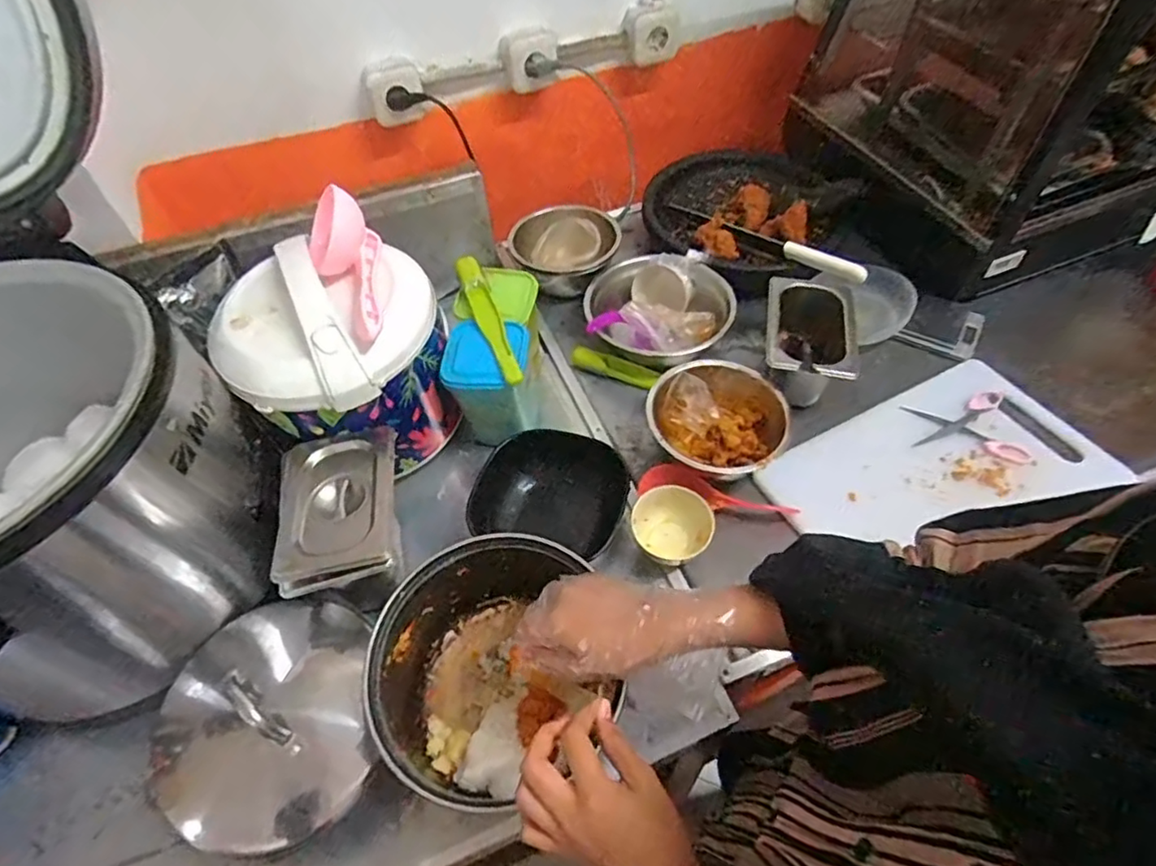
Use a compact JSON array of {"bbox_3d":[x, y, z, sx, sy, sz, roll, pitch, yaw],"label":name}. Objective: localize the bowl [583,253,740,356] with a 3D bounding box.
[{"bbox_3d":[0.119,-0.182,0.909,0.208,0.083,0.178,-4,53,0],"label":"bowl"}]

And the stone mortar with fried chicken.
[{"bbox_3d":[0.265,-0.371,1.053,0.301,0.093,0.287,35,62,26],"label":"stone mortar with fried chicken"}]

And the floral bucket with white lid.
[{"bbox_3d":[-0.273,-0.081,0.745,0.224,0.231,0.190,-6,53,-2],"label":"floral bucket with white lid"}]

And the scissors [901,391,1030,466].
[{"bbox_3d":[0.512,-0.009,0.827,0.136,0.006,0.118,0,53,3],"label":"scissors"}]

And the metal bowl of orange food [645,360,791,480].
[{"bbox_3d":[0.175,-0.014,0.785,0.160,0.076,0.179,27,59,22],"label":"metal bowl of orange food"}]

